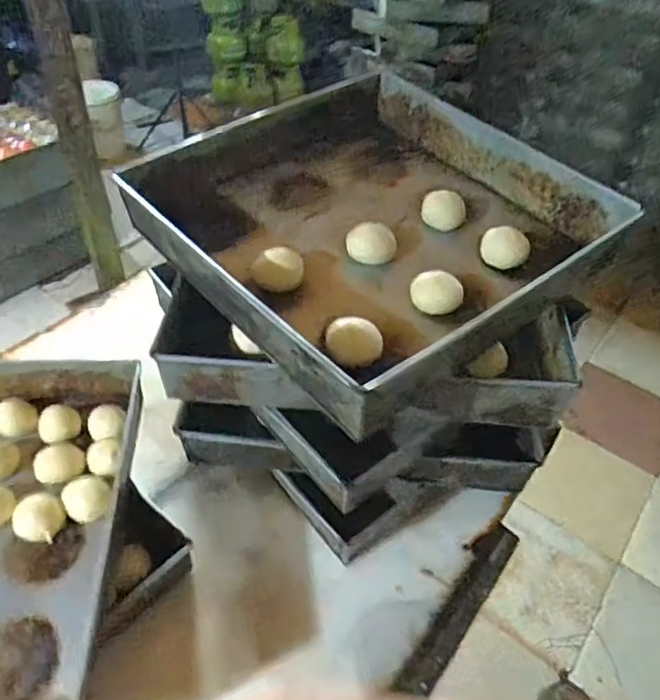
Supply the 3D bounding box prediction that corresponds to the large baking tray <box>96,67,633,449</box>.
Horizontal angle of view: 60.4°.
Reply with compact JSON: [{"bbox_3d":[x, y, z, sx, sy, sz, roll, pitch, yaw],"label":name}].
[{"bbox_3d":[0.045,-0.150,0.642,0.418,0.089,0.411,-29,53,-31],"label":"large baking tray"}]

